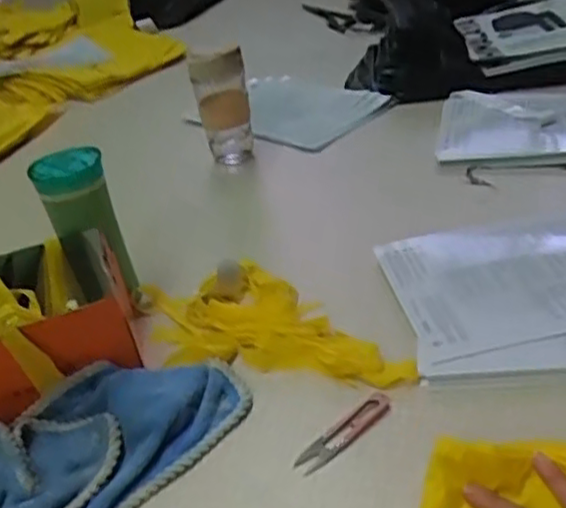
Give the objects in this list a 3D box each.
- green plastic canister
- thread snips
[{"bbox_3d":[-0.211,-0.020,0.762,0.076,0.174,0.065,-20,34,-15],"label":"green plastic canister"},{"bbox_3d":[0.053,0.150,0.597,0.100,0.009,0.026,-31,38,-29],"label":"thread snips"}]

